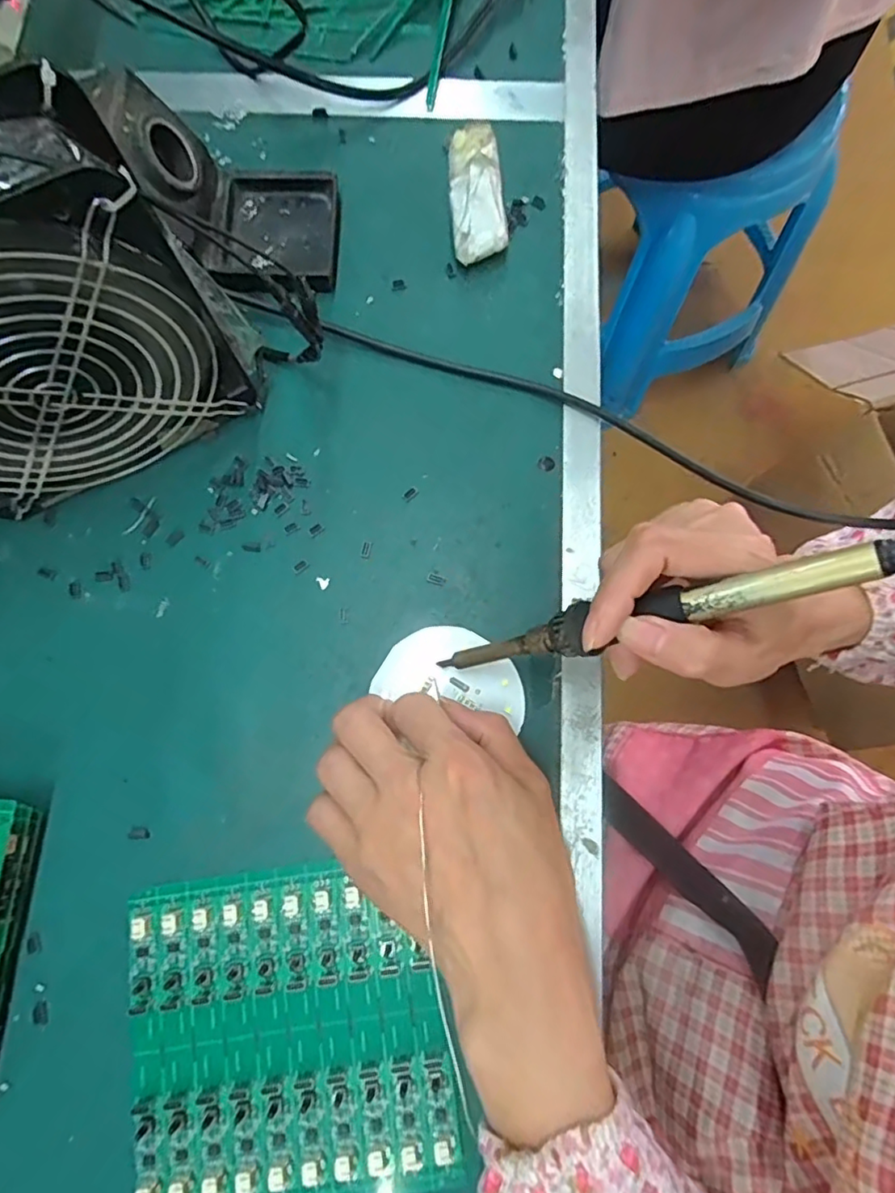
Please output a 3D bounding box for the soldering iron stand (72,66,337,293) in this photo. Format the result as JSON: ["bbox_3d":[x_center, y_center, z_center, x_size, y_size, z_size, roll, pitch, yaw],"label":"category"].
[{"bbox_3d":[-0.118,-0.221,0.320,0.111,0.072,0.076,5,78,2],"label":"soldering iron stand"}]

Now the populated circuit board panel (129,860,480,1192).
[{"bbox_3d":[-0.070,0.194,0.266,0.139,0.007,0.131,-9,78,-1],"label":"populated circuit board panel"}]

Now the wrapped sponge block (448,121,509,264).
[{"bbox_3d":[0.016,-0.240,0.348,0.030,0.021,0.094,-6,78,0],"label":"wrapped sponge block"}]

